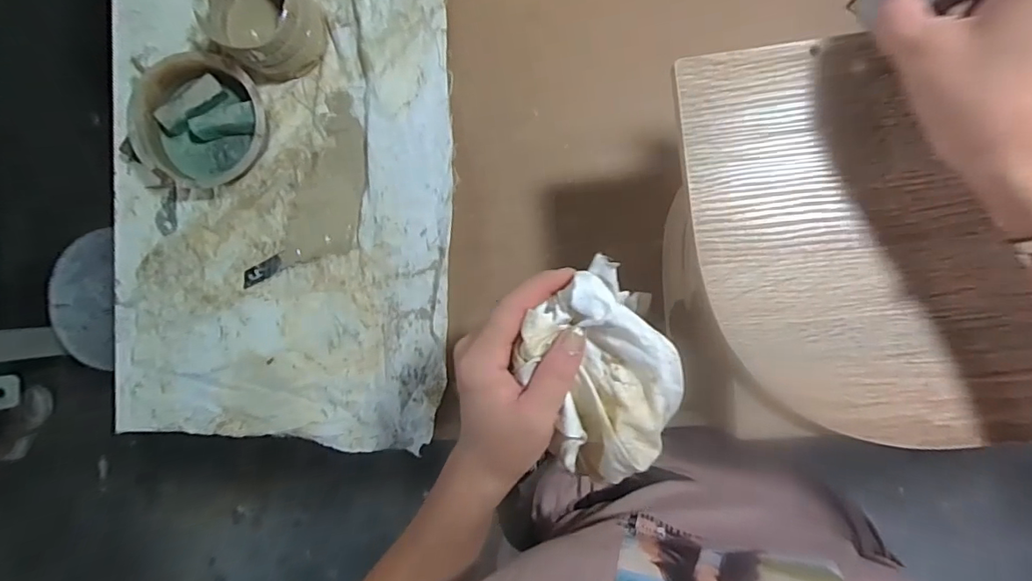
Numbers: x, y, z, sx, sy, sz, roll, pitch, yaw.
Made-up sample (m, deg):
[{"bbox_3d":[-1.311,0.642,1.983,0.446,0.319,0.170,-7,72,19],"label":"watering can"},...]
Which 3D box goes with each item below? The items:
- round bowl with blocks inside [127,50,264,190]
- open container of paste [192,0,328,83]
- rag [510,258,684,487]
[{"bbox_3d":[-0.305,-0.167,0.528,0.111,0.059,0.118,0,89,9],"label":"round bowl with blocks inside"},{"bbox_3d":[-0.240,-0.255,0.504,0.100,0.073,0.093,-34,84,7],"label":"open container of paste"},{"bbox_3d":[0.052,0.051,0.317,0.083,0.061,0.124,-22,86,8],"label":"rag"}]

